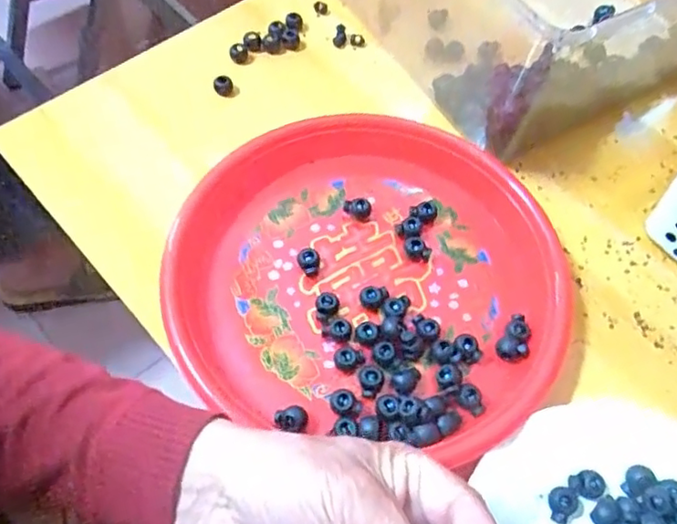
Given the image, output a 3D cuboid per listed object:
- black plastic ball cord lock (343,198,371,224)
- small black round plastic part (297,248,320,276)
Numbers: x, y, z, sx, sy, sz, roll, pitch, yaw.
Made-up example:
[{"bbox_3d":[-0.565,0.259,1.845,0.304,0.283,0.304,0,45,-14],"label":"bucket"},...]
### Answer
[{"bbox_3d":[0.013,-0.037,0.418,0.019,0.011,0.013,14,60,4],"label":"black plastic ball cord lock"},{"bbox_3d":[-0.020,-0.001,0.392,0.015,0.014,0.016,2,59,-3],"label":"small black round plastic part"}]

